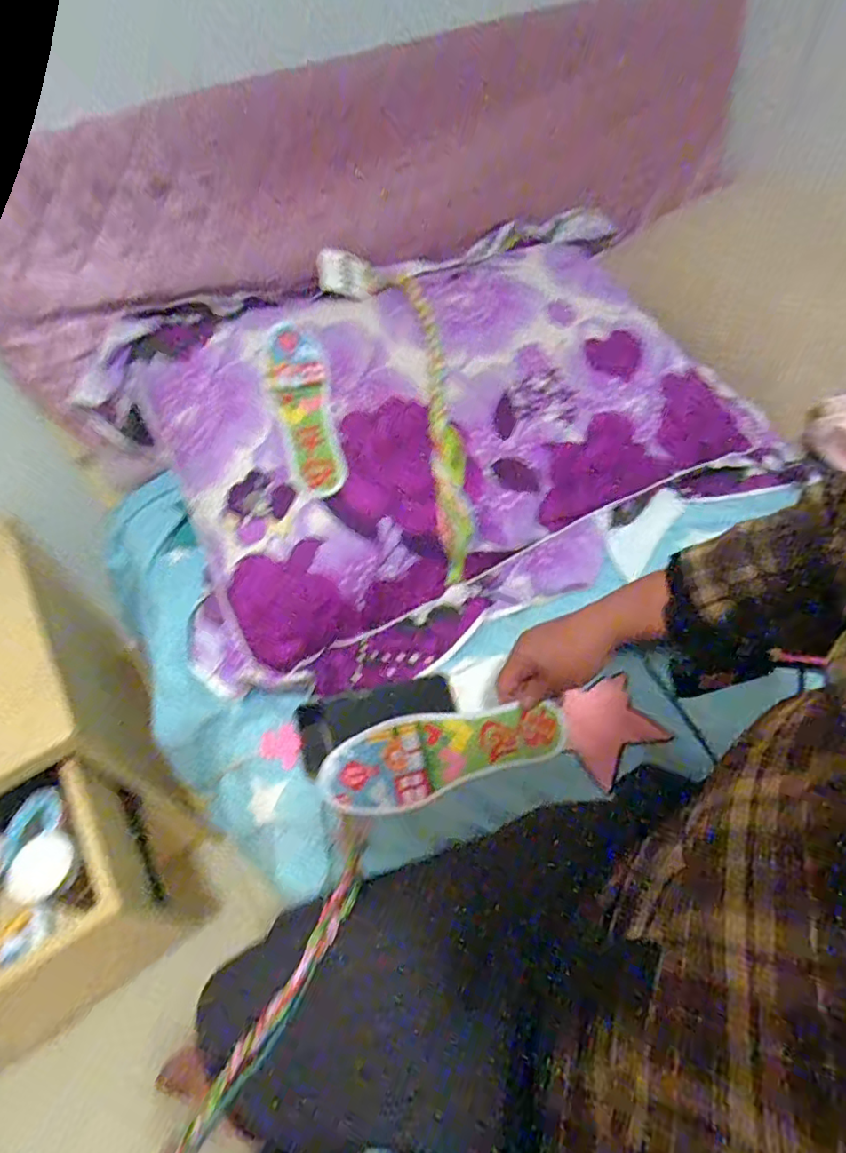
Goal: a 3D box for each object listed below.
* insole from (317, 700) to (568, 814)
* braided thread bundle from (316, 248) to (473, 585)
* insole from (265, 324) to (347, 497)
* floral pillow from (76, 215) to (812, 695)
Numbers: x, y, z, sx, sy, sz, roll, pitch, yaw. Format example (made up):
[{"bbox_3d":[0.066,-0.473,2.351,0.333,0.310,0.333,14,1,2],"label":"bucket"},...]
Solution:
[{"bbox_3d":[0.021,0.142,0.472,0.208,0.011,0.064,-12,72,-19],"label":"insole"},{"bbox_3d":[-0.010,-0.208,0.674,0.109,0.064,0.424,-17,76,-11],"label":"braided thread bundle"},{"bbox_3d":[-0.129,-0.184,0.617,0.061,0.007,0.206,-14,76,-8],"label":"insole"},{"bbox_3d":[0.033,-0.190,0.706,0.747,0.140,0.494,-25,83,-15],"label":"floral pillow"}]

